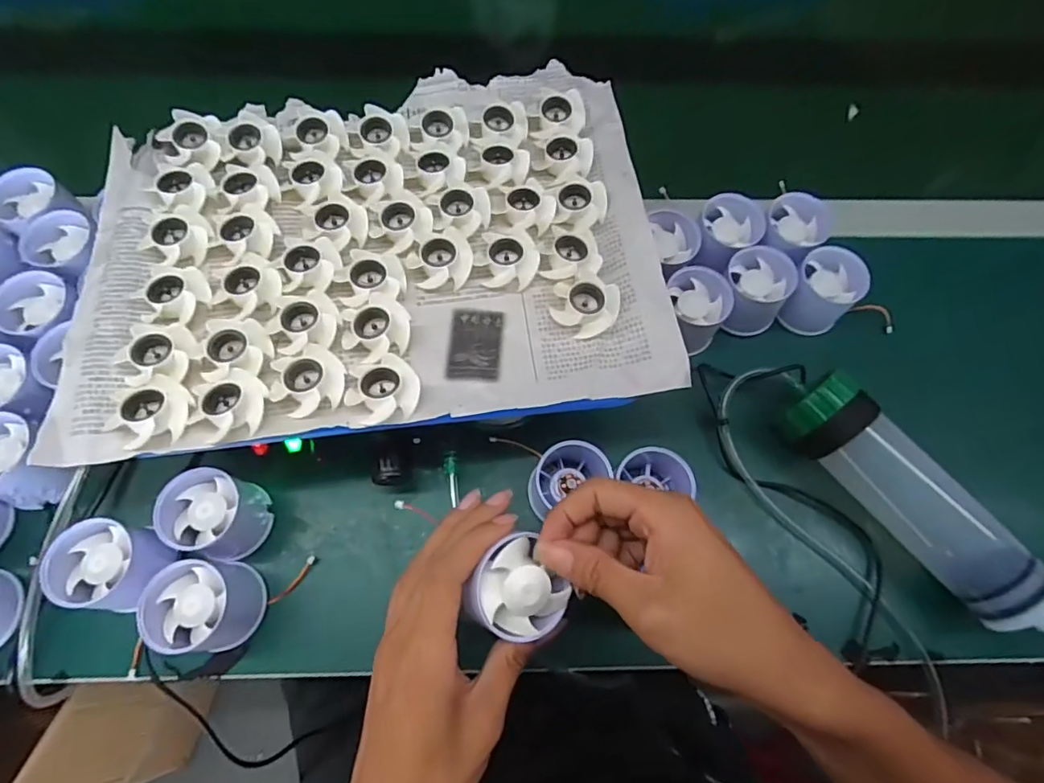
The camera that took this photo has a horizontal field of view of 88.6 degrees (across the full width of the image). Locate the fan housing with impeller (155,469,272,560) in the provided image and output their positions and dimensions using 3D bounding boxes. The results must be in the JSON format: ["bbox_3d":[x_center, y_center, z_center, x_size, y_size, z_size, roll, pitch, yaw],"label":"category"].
[{"bbox_3d":[-0.206,0.084,0.362,0.052,0.052,0.052,1,68,-1],"label":"fan housing with impeller"}]

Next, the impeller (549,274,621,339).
[{"bbox_3d":[0.043,-0.056,0.349,0.041,0.018,0.038,1,68,-1],"label":"impeller"}]

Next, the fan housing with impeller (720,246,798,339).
[{"bbox_3d":[0.186,-0.079,0.432,0.053,0.049,0.052,1,68,-1],"label":"fan housing with impeller"}]

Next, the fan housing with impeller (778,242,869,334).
[{"bbox_3d":[0.243,-0.080,0.437,0.050,0.054,0.052,1,68,-1],"label":"fan housing with impeller"}]

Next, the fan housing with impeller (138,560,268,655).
[{"bbox_3d":[-0.202,0.138,0.345,0.054,0.053,0.053,1,68,-1],"label":"fan housing with impeller"}]

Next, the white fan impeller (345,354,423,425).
[{"bbox_3d":[-0.083,-0.001,0.320,0.042,0.015,0.038,-24,70,-11],"label":"white fan impeller"}]

